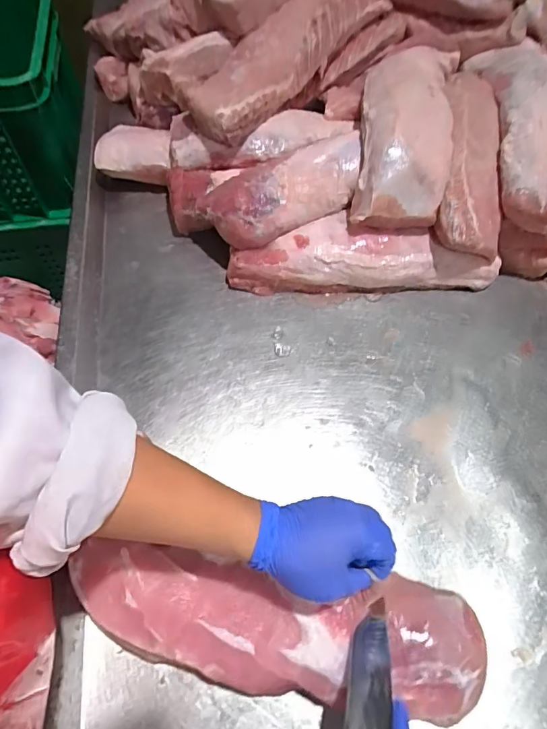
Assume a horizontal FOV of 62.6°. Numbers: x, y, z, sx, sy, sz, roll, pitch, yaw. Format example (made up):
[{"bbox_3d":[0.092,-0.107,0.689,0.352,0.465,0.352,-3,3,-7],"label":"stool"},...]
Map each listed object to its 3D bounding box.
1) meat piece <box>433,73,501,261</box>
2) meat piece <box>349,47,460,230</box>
[{"bbox_3d":[0.305,-0.341,0.704,0.094,0.060,0.369,7,74,2],"label":"meat piece"},{"bbox_3d":[0.209,-0.390,0.701,0.150,0.087,0.398,14,70,7],"label":"meat piece"}]

